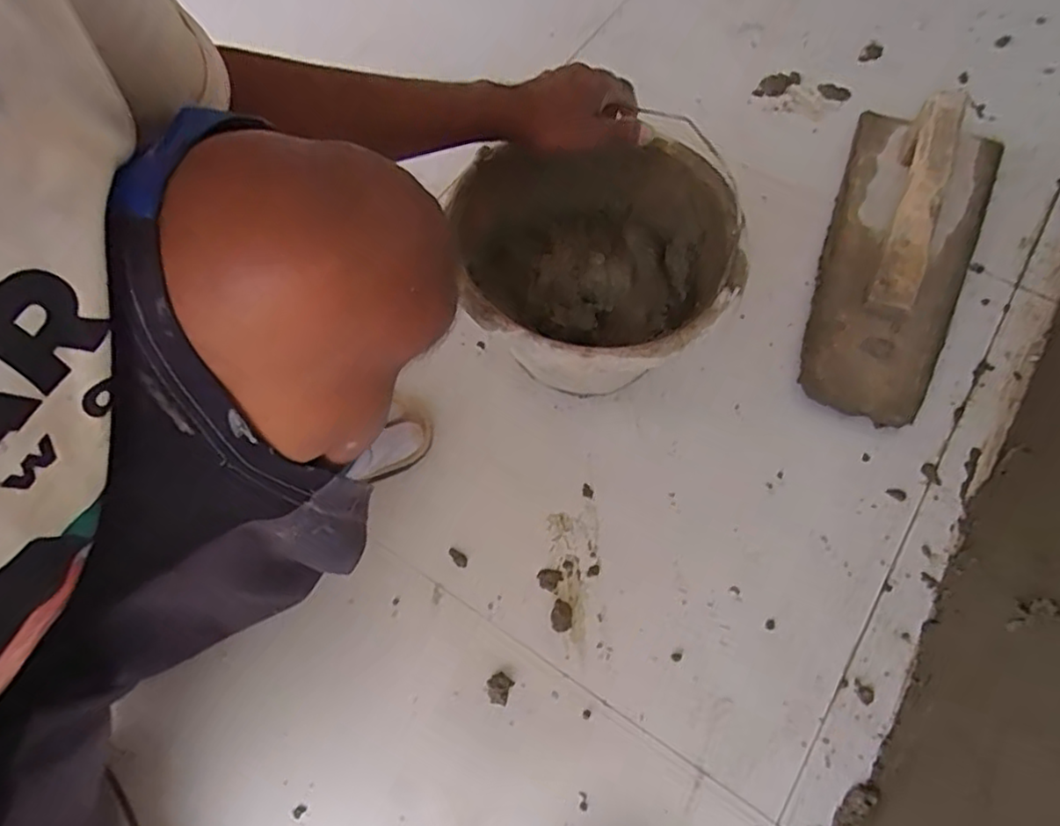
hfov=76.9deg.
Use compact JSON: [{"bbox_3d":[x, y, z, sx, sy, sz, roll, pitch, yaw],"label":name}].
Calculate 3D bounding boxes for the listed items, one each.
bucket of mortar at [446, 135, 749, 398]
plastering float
[{"bbox_3d":[0.064,-0.122,0.620,0.221,0.145,0.245,2,64,3],"label":"bucket of mortar"},{"bbox_3d":[0.385,-0.181,0.690,0.143,0.084,0.361,23,67,12],"label":"plastering float"}]

